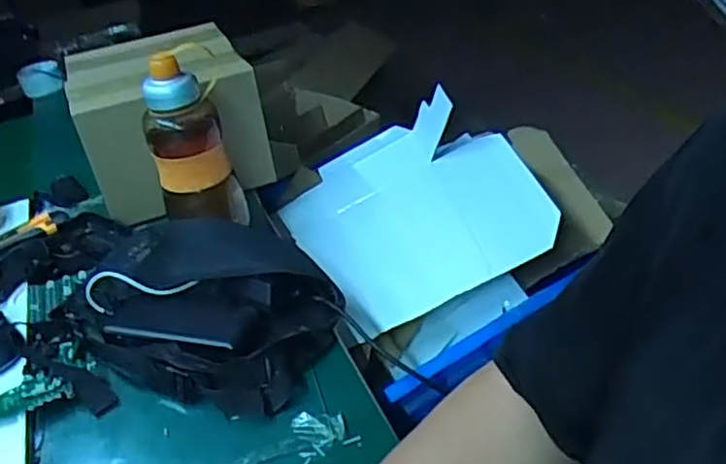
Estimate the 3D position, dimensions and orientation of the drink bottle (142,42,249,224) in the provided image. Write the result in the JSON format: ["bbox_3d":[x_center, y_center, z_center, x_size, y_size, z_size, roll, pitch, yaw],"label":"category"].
[{"bbox_3d":[-0.197,-0.108,0.744,0.086,0.202,0.075,-20,36,-15],"label":"drink bottle"}]

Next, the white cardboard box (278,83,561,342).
[{"bbox_3d":[0.074,-0.024,0.939,0.324,0.066,0.271,-32,73,3],"label":"white cardboard box"}]

